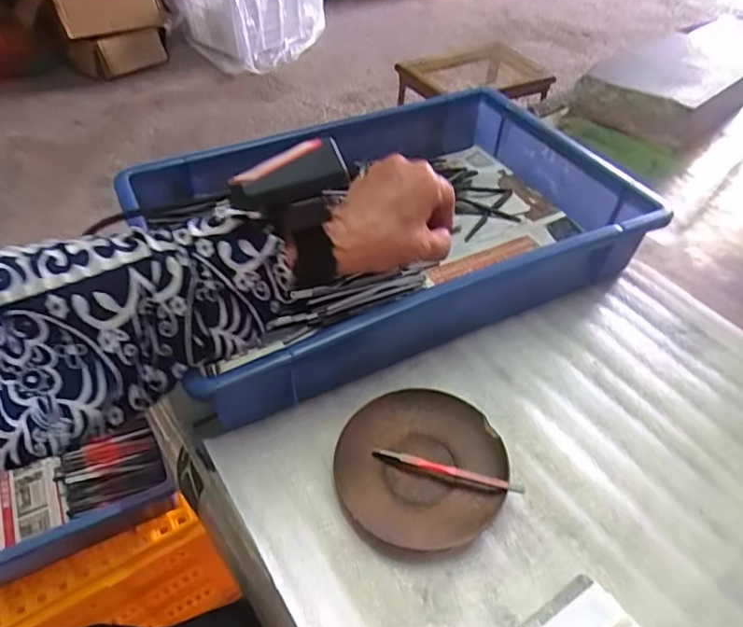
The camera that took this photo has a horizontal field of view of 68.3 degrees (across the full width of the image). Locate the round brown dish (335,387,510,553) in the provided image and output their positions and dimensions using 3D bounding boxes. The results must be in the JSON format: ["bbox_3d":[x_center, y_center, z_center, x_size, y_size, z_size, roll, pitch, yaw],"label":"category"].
[{"bbox_3d":[0.035,0.104,0.377,0.113,0.013,0.110,1,48,-2],"label":"round brown dish"}]

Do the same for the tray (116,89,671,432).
[{"bbox_3d":[0.014,-0.087,0.510,0.418,0.075,0.272,-20,51,-19],"label":"tray"}]

